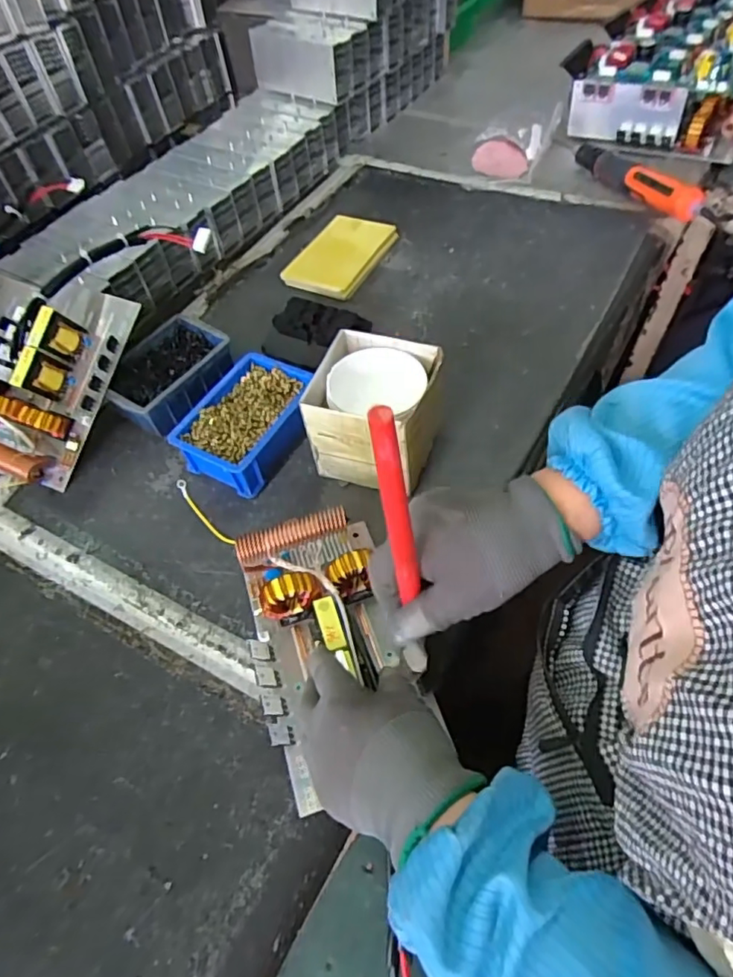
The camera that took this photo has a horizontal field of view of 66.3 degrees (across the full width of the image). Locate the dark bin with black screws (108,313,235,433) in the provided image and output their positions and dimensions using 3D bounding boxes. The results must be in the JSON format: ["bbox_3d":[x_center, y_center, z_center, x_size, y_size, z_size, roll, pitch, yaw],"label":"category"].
[{"bbox_3d":[-0.231,-0.130,0.664,0.126,0.054,0.145,33,65,27],"label":"dark bin with black screws"}]

